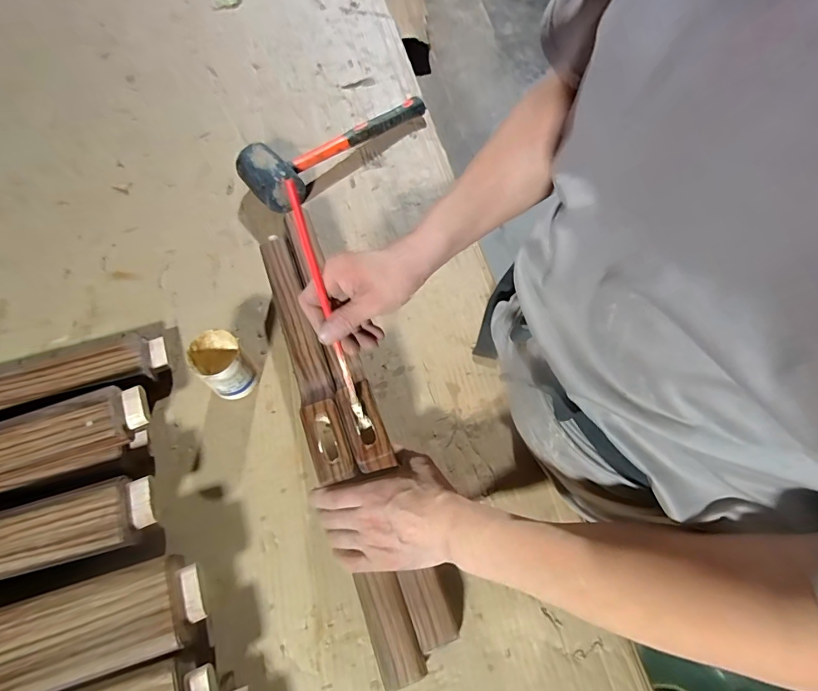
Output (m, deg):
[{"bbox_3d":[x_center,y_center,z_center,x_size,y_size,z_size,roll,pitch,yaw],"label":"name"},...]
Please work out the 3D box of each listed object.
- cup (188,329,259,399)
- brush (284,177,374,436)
[{"bbox_3d":[-0.228,0.027,0.537,0.065,0.079,0.061,39,70,21],"label":"cup"},{"bbox_3d":[-0.072,-0.024,0.404,0.013,0.249,0.020,-16,28,-6],"label":"brush"}]

